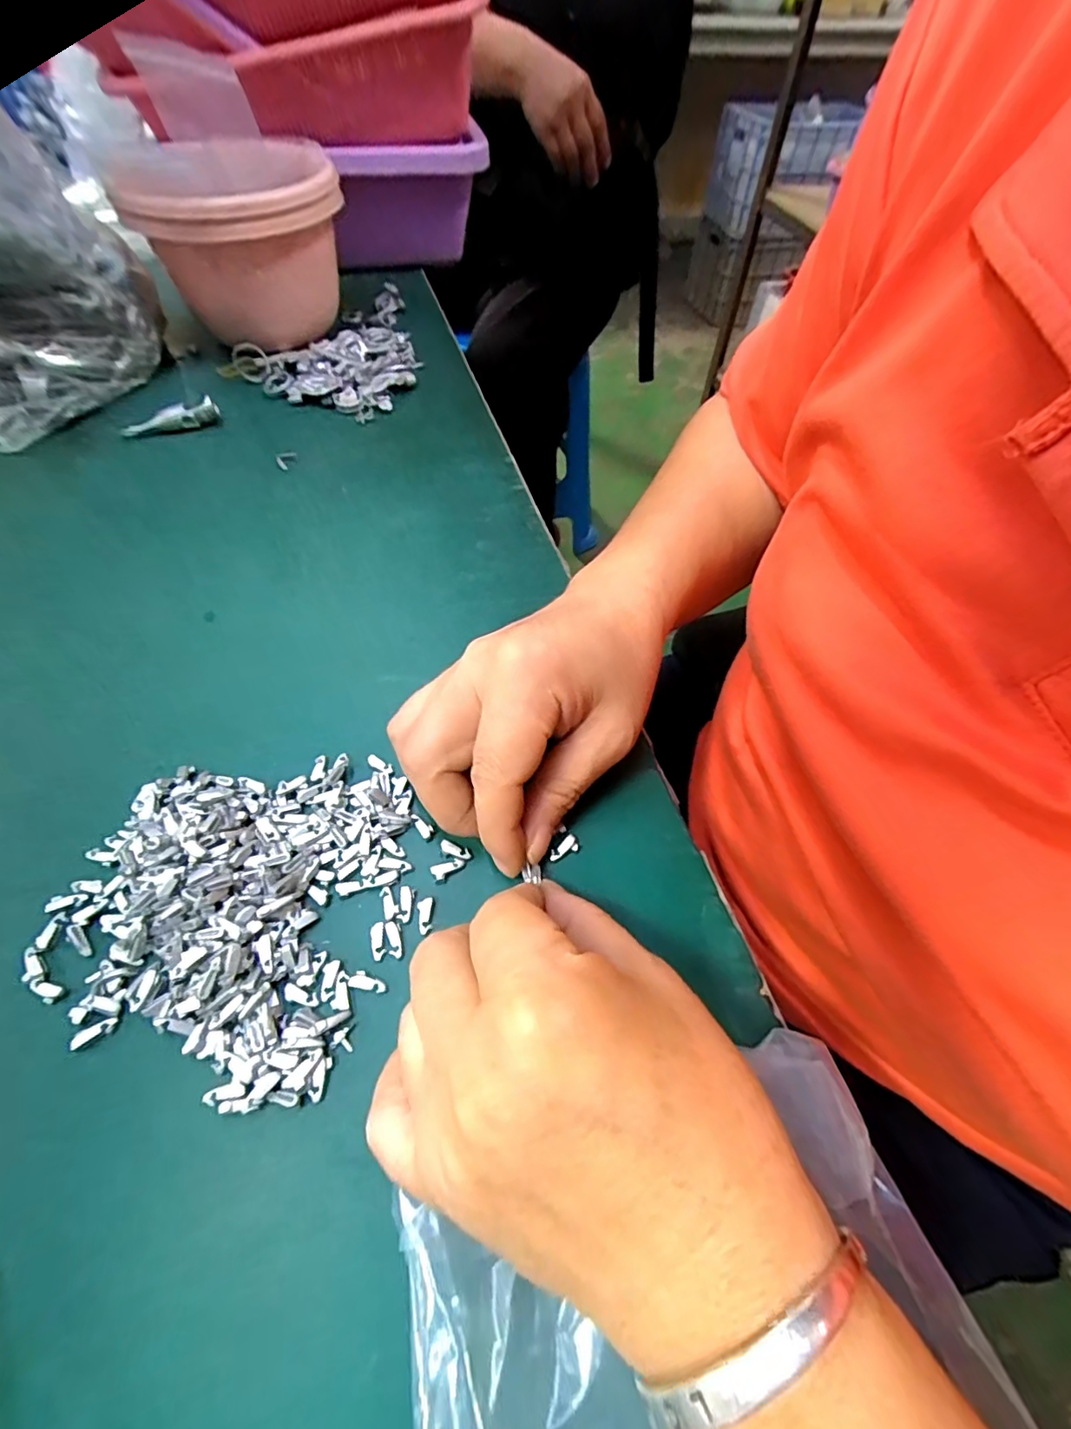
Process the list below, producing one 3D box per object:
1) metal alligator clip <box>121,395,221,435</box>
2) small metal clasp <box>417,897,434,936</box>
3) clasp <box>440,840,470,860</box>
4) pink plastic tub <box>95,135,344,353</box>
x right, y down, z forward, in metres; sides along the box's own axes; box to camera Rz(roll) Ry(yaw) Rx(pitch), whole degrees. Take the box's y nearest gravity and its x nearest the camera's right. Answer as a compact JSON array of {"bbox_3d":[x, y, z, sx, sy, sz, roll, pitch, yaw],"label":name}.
[{"bbox_3d":[-0.255,-0.207,0.376,0.065,0.019,0.012,-8,56,-5],"label":"metal alligator clip"},{"bbox_3d":[-0.040,0.072,0.196,0.006,0.004,0.012,-7,56,-5],"label":"small metal clasp"},{"bbox_3d":[-0.031,0.053,0.211,0.012,0.004,0.004,25,58,0],"label":"clasp"},{"bbox_3d":[-0.217,-0.353,0.415,0.139,0.120,0.145,-15,57,-11],"label":"pink plastic tub"}]

